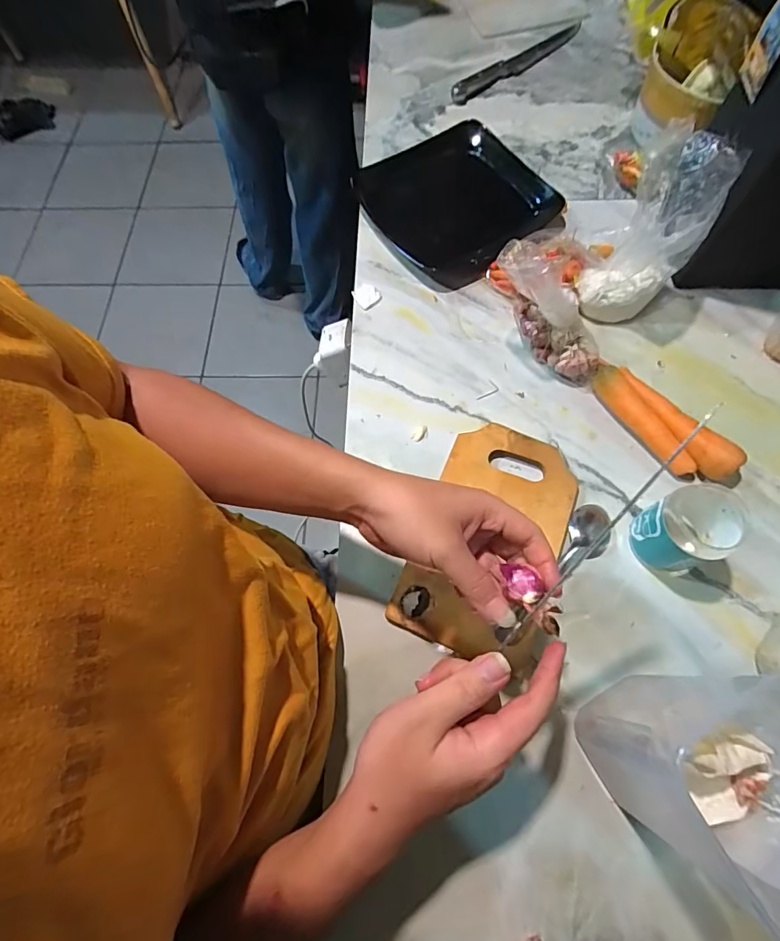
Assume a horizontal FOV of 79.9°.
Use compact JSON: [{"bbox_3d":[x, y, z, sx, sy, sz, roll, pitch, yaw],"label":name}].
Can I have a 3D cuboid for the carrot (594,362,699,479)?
[{"bbox_3d":[0.269,-0.052,0.503,0.025,0.030,0.140,-30,71,-9],"label":"carrot"}]

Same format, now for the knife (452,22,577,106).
[{"bbox_3d":[0.209,-0.663,0.752,0.283,0.014,0.037,-36,72,-11],"label":"knife"}]

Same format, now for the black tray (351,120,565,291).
[{"bbox_3d":[0.093,-0.368,0.628,0.222,0.034,0.224,-36,72,-11],"label":"black tray"}]

